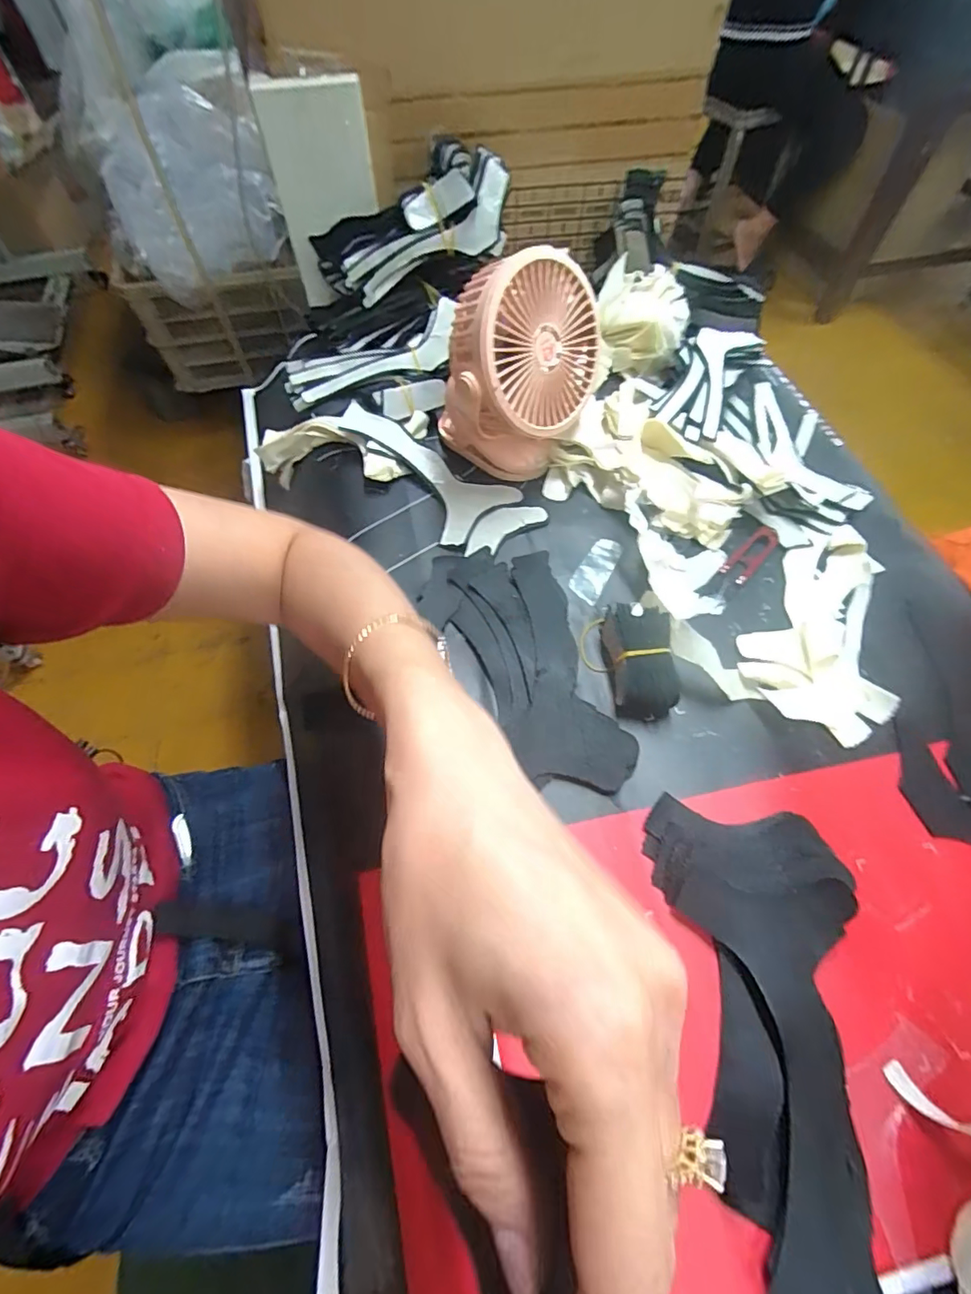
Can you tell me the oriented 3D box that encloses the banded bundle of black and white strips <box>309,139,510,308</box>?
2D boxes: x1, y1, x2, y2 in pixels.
[{"bbox_3d":[-0.080,-0.435,0.544,0.216,0.076,0.108,-16,60,13],"label":"banded bundle of black and white strips"}]

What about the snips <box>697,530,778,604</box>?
[{"bbox_3d":[0.215,-0.069,0.434,0.092,0.008,0.024,-41,68,-20],"label":"snips"}]

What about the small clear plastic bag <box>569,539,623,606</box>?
[{"bbox_3d":[0.094,-0.067,0.442,0.026,0.005,0.067,25,64,14],"label":"small clear plastic bag"}]

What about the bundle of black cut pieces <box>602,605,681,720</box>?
[{"bbox_3d":[0.114,0.009,0.381,0.043,0.033,0.079,-2,60,0],"label":"bundle of black cut pieces"}]

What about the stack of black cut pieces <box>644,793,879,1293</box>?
[{"bbox_3d":[0.144,0.200,0.279,0.105,0.022,0.219,9,61,6],"label":"stack of black cut pieces"}]

